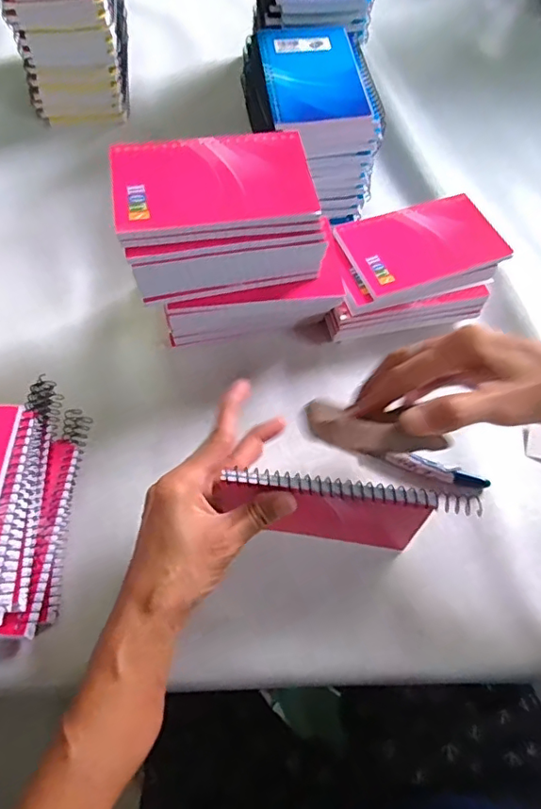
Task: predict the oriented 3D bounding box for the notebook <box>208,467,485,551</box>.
[{"bbox_3d":[0.045,0.072,0.365,0.155,0.107,0.022,6,67,2],"label":"notebook"}]

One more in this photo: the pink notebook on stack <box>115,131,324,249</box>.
[{"bbox_3d":[-0.038,-0.149,0.366,0.131,0.009,0.081,-7,69,-7],"label":"pink notebook on stack"}]

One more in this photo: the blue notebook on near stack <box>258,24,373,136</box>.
[{"bbox_3d":[0.036,-0.289,0.473,0.082,0.010,0.140,-5,63,-5],"label":"blue notebook on near stack"}]

